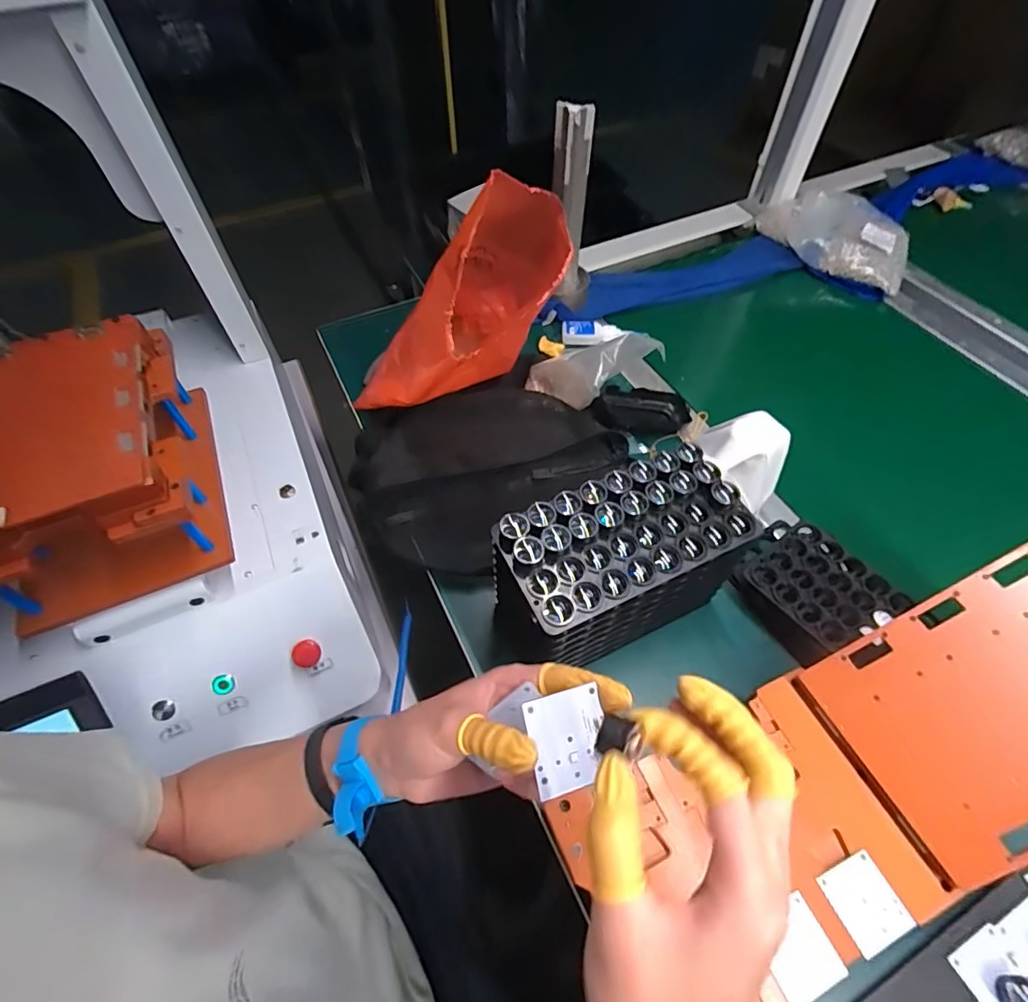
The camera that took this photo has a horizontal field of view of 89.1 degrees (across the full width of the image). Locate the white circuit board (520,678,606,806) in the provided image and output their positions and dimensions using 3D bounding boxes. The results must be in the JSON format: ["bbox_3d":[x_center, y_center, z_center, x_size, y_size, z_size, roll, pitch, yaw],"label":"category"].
[{"bbox_3d":[0.028,0.123,0.267,0.041,0.004,0.045,-7,77,-21],"label":"white circuit board"}]

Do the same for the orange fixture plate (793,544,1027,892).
[{"bbox_3d":[0.362,0.141,0.374,0.233,0.010,0.158,-35,58,11],"label":"orange fixture plate"}]

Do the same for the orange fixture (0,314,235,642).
[{"bbox_3d":[-0.419,-0.036,0.522,0.175,0.140,0.254,-21,57,-13],"label":"orange fixture"}]

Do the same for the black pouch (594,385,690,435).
[{"bbox_3d":[0.154,-0.111,0.659,0.115,0.033,0.058,1,85,-12],"label":"black pouch"}]

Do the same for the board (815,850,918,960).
[{"bbox_3d":[0.243,0.277,0.361,0.045,0.004,0.047,-20,55,-12],"label":"board"}]

